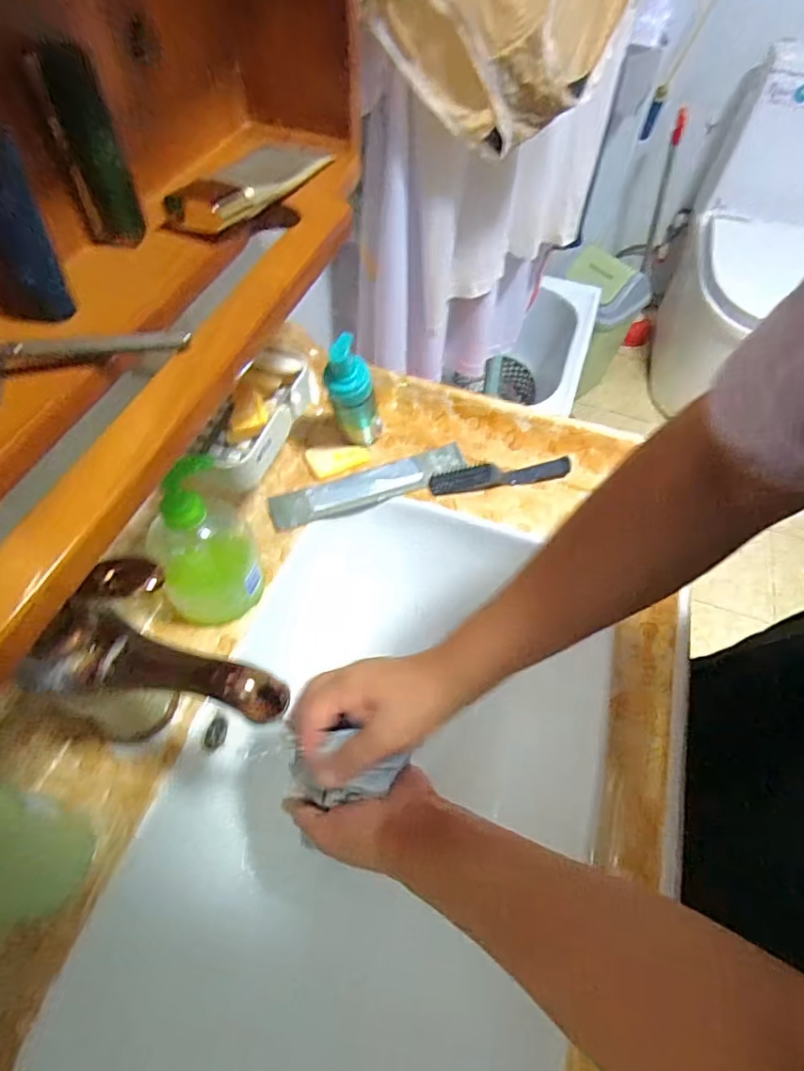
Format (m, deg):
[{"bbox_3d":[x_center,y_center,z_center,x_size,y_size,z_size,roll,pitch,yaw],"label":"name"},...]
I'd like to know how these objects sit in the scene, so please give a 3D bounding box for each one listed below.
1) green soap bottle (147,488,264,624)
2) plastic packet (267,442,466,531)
[{"bbox_3d":[-0.165,0.011,0.451,0.080,0.151,0.072,-24,61,-18],"label":"green soap bottle"},{"bbox_3d":[-0.035,-0.055,0.589,0.218,0.013,0.047,-19,59,-15],"label":"plastic packet"}]

